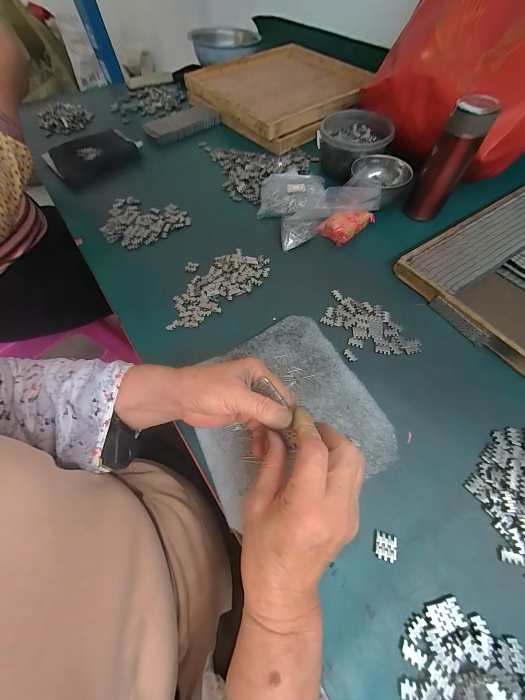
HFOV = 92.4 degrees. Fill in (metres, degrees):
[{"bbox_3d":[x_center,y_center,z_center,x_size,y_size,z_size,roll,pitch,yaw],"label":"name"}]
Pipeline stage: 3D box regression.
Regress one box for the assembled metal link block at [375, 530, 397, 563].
[{"bbox_3d":[0.122,0.193,0.246,0.020,0.004,0.022,13,63,8],"label":"assembled metal link block"}]

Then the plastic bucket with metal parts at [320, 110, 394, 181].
[{"bbox_3d":[0.190,-0.430,0.530,0.135,0.070,0.142,-1,62,1],"label":"plastic bucket with metal parts"}]

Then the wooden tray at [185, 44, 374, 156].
[{"bbox_3d":[0.043,-0.743,0.708,0.370,0.068,0.495,-32,66,-15],"label":"wooden tray"}]

